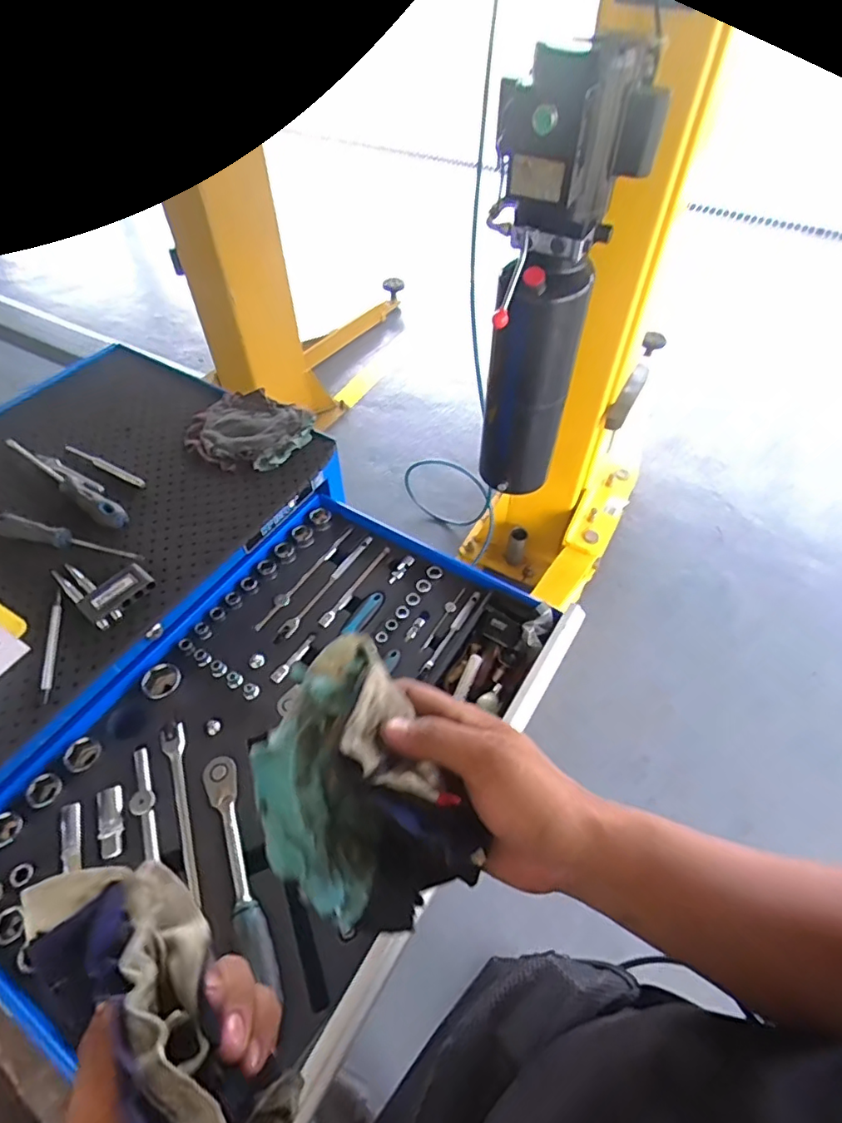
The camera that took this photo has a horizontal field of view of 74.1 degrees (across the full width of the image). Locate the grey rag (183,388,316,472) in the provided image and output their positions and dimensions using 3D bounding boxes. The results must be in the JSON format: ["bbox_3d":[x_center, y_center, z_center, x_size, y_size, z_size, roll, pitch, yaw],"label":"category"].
[{"bbox_3d":[-0.242,-0.186,0.782,0.158,0.018,0.144,29,58,22],"label":"grey rag"}]

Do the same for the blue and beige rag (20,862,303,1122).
[{"bbox_3d":[-0.116,0.194,0.241,0.151,0.061,0.062,41,63,20],"label":"blue and beige rag"}]

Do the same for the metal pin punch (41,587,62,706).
[{"bbox_3d":[-0.385,0.086,0.579,0.012,0.005,0.131,-13,53,-9],"label":"metal pin punch"}]

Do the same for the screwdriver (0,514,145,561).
[{"bbox_3d":[-0.415,-0.027,0.654,0.188,0.024,0.025,9,53,8],"label":"screwdriver"}]

